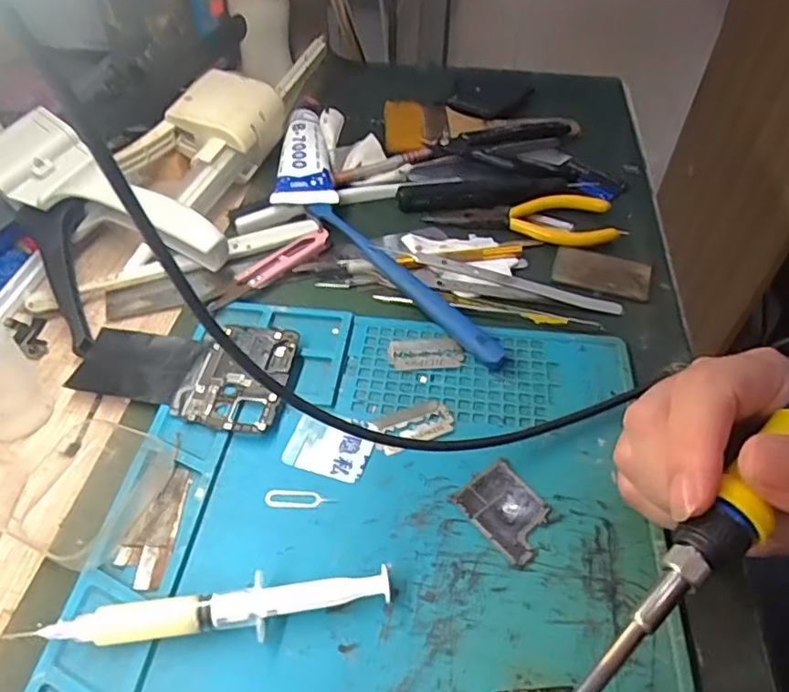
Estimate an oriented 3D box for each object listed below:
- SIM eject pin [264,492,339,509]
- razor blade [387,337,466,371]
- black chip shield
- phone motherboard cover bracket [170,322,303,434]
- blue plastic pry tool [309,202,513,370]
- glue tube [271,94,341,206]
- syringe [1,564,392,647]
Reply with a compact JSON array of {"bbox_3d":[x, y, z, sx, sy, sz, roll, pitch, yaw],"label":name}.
[{"bbox_3d":[-0.044,0.072,0.276,0.033,0.004,0.008,1,53,0],"label":"SIM eject pin"},{"bbox_3d":[0.018,0.004,0.335,0.041,0.004,0.022,-1,48,-4],"label":"razor blade"},{"bbox_3d":[0.052,0.075,0.271,0.031,0.004,0.041,-31,57,-26],"label":"black chip shield"},{"bbox_3d":[-0.083,0.015,0.318,0.053,0.007,0.067,11,49,6],"label":"phone motherboard cover bracket"},{"bbox_3d":[0.002,-0.043,0.368,0.015,0.013,0.175,-31,57,-27],"label":"blue plastic pry tool"},{"bbox_3d":[-0.066,-0.145,0.451,0.042,0.024,0.126,-1,48,-3],"label":"glue tube"},{"bbox_3d":[-0.070,0.106,0.234,0.136,0.014,0.017,-6,49,-8],"label":"syringe"}]

